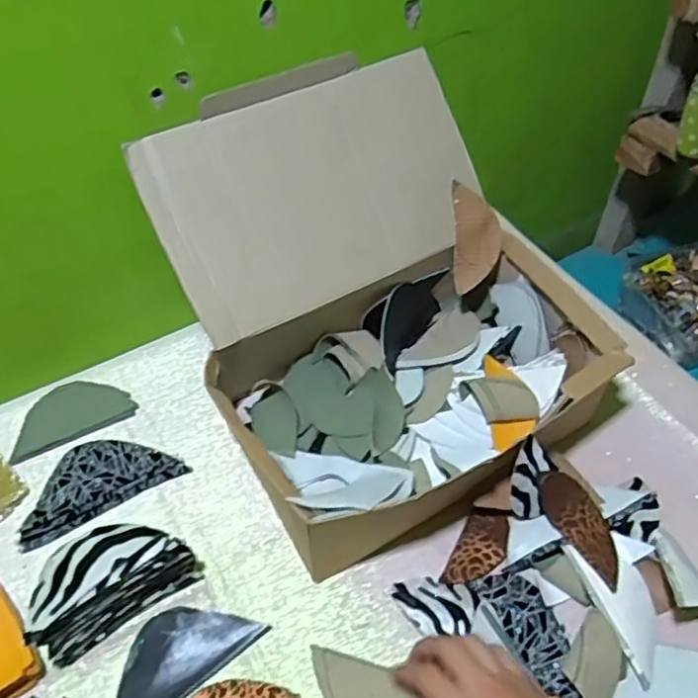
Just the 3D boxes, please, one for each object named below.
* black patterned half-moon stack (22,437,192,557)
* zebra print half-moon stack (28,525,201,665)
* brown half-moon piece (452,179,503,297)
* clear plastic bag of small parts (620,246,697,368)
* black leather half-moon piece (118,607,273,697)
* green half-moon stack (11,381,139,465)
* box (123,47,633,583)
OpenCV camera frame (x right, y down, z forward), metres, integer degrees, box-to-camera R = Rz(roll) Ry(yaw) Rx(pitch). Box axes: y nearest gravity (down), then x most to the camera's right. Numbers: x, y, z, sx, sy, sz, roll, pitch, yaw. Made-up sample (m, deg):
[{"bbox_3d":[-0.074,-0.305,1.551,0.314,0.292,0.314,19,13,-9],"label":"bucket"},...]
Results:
[{"bbox_3d":[-0.235,0.118,0.600,0.147,0.013,0.072,-27,56,-19],"label":"black patterned half-moon stack"},{"bbox_3d":[-0.187,0.180,0.509,0.120,0.068,0.053,-31,57,-22],"label":"zebra print half-moon stack"},{"bbox_3d":[0.131,-0.113,0.661,0.049,0.108,0.007,-4,9,-3],"label":"brown half-moon piece"},{"bbox_3d":[0.466,-0.065,0.860,0.149,0.067,0.165,-14,51,-12],"label":"clear plastic bag of small parts"},{"bbox_3d":[-0.135,0.237,0.503,0.125,0.006,0.062,-30,57,-21],"label":"black leather half-moon piece"},{"bbox_3d":[-0.280,0.062,0.650,0.115,0.004,0.066,-24,55,-18],"label":"green half-moon stack"},{"bbox_3d":[0.024,-0.047,0.591,0.332,0.222,0.352,-27,56,-19],"label":"box"}]

